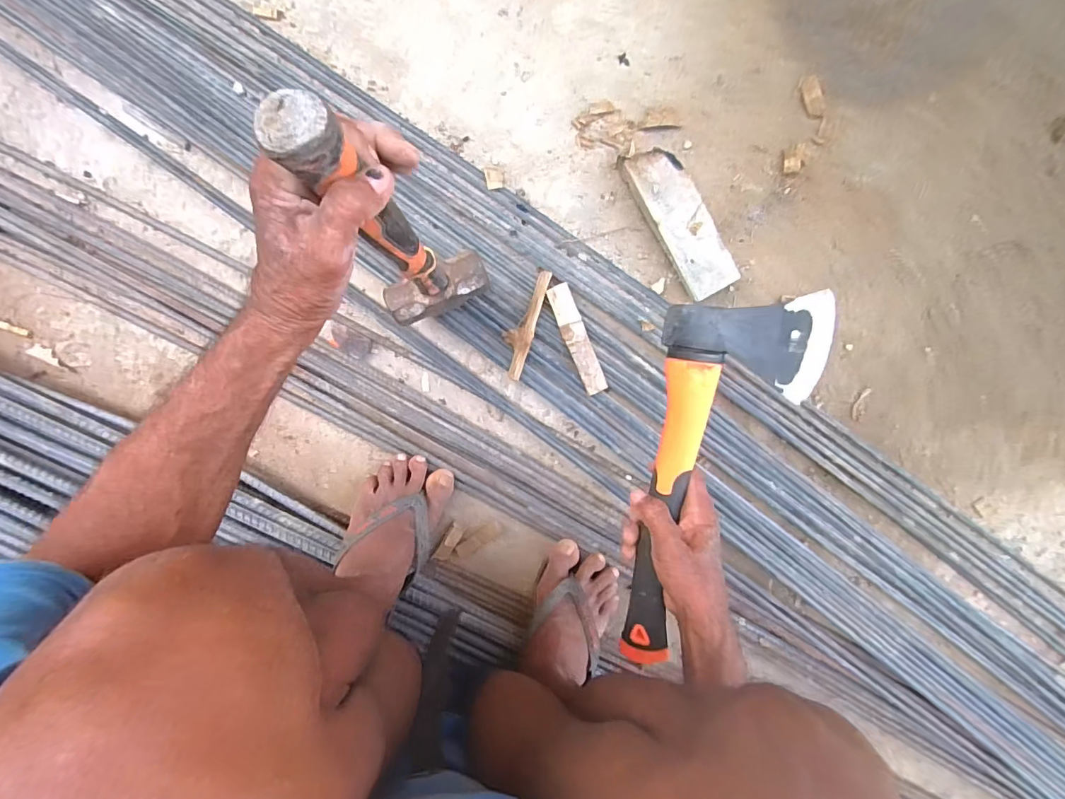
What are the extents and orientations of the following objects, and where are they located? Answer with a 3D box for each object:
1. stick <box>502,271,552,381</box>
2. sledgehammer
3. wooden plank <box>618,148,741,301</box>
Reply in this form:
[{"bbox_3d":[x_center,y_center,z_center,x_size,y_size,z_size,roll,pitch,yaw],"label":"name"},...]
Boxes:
[{"bbox_3d":[-0.010,-0.090,0.559,0.032,0.034,0.131,19,93,-1],"label":"stick"},{"bbox_3d":[-0.109,-0.126,0.386,0.104,0.322,0.036,-24,86,1],"label":"sledgehammer"},{"bbox_3d":[0.169,-0.203,0.554,0.059,0.044,0.176,-31,95,2],"label":"wooden plank"}]

